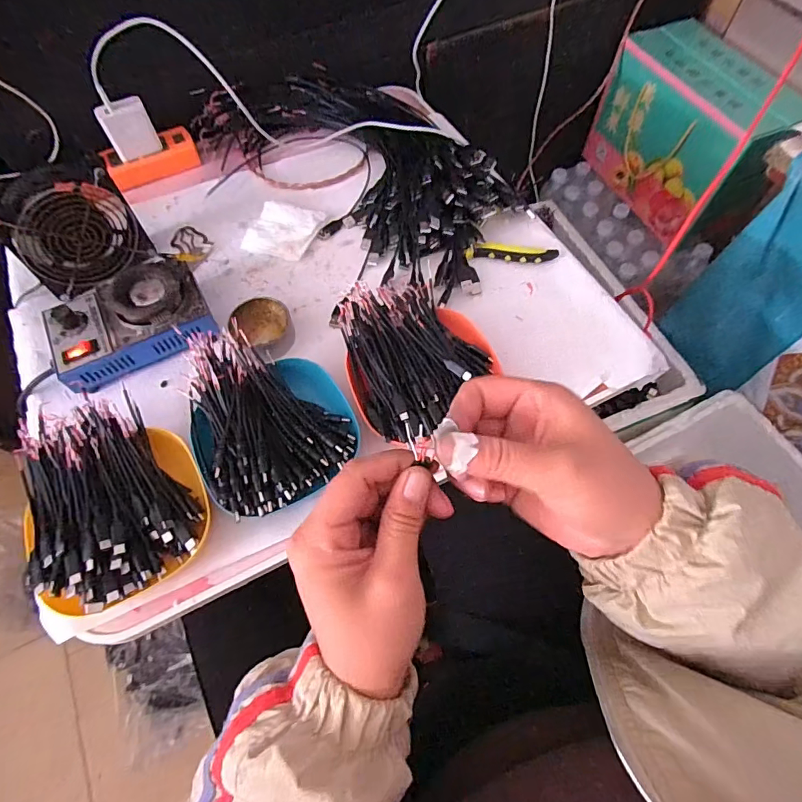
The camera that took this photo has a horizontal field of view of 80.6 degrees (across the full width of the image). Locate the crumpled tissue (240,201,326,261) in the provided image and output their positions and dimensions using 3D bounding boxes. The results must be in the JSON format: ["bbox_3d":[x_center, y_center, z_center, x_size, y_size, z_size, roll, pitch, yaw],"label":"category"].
[{"bbox_3d":[-0.145,-0.208,0.577,0.079,0.009,0.084,18,65,9],"label":"crumpled tissue"}]

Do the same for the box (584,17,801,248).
[{"bbox_3d":[0.545,-0.499,0.906,0.164,0.234,0.333,-21,65,-10],"label":"box"}]

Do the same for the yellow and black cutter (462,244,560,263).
[{"bbox_3d":[0.128,-0.170,0.547,0.104,0.015,0.016,3,63,2],"label":"yellow and black cutter"}]

